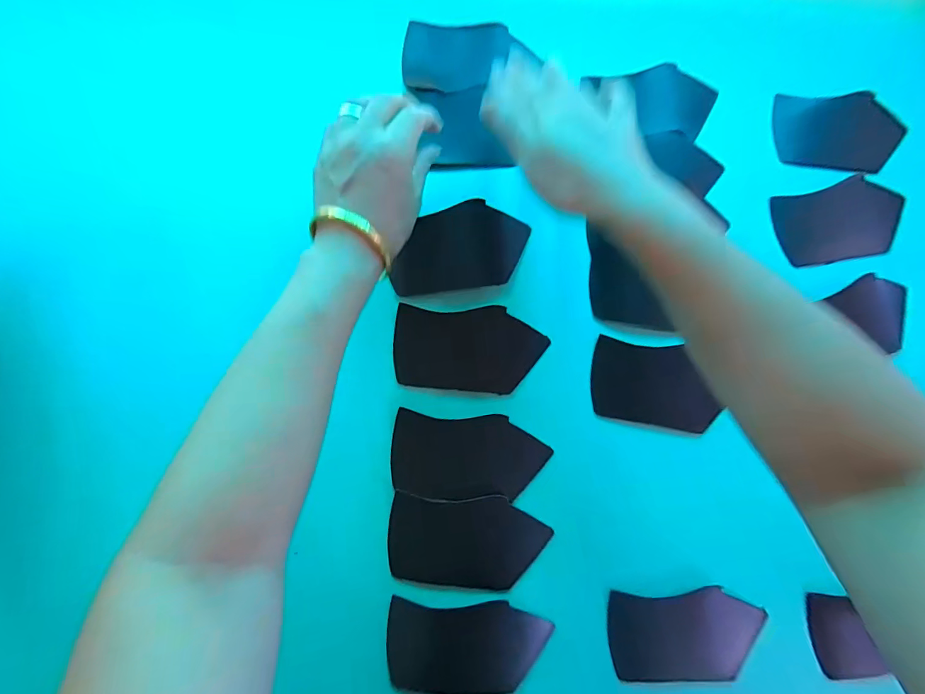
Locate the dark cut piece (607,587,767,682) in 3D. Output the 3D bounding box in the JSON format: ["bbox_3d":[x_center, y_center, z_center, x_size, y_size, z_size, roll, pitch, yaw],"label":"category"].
[{"bbox_3d":[0.186,0.238,0.369,0.128,0.007,0.070,-1,85,-4],"label":"dark cut piece"}]

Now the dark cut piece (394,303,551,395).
[{"bbox_3d":[0.006,0.002,0.389,0.127,0.011,0.071,5,91,0],"label":"dark cut piece"}]

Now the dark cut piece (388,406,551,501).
[{"bbox_3d":[0.006,0.093,0.377,0.127,0.006,0.069,4,85,0],"label":"dark cut piece"}]

